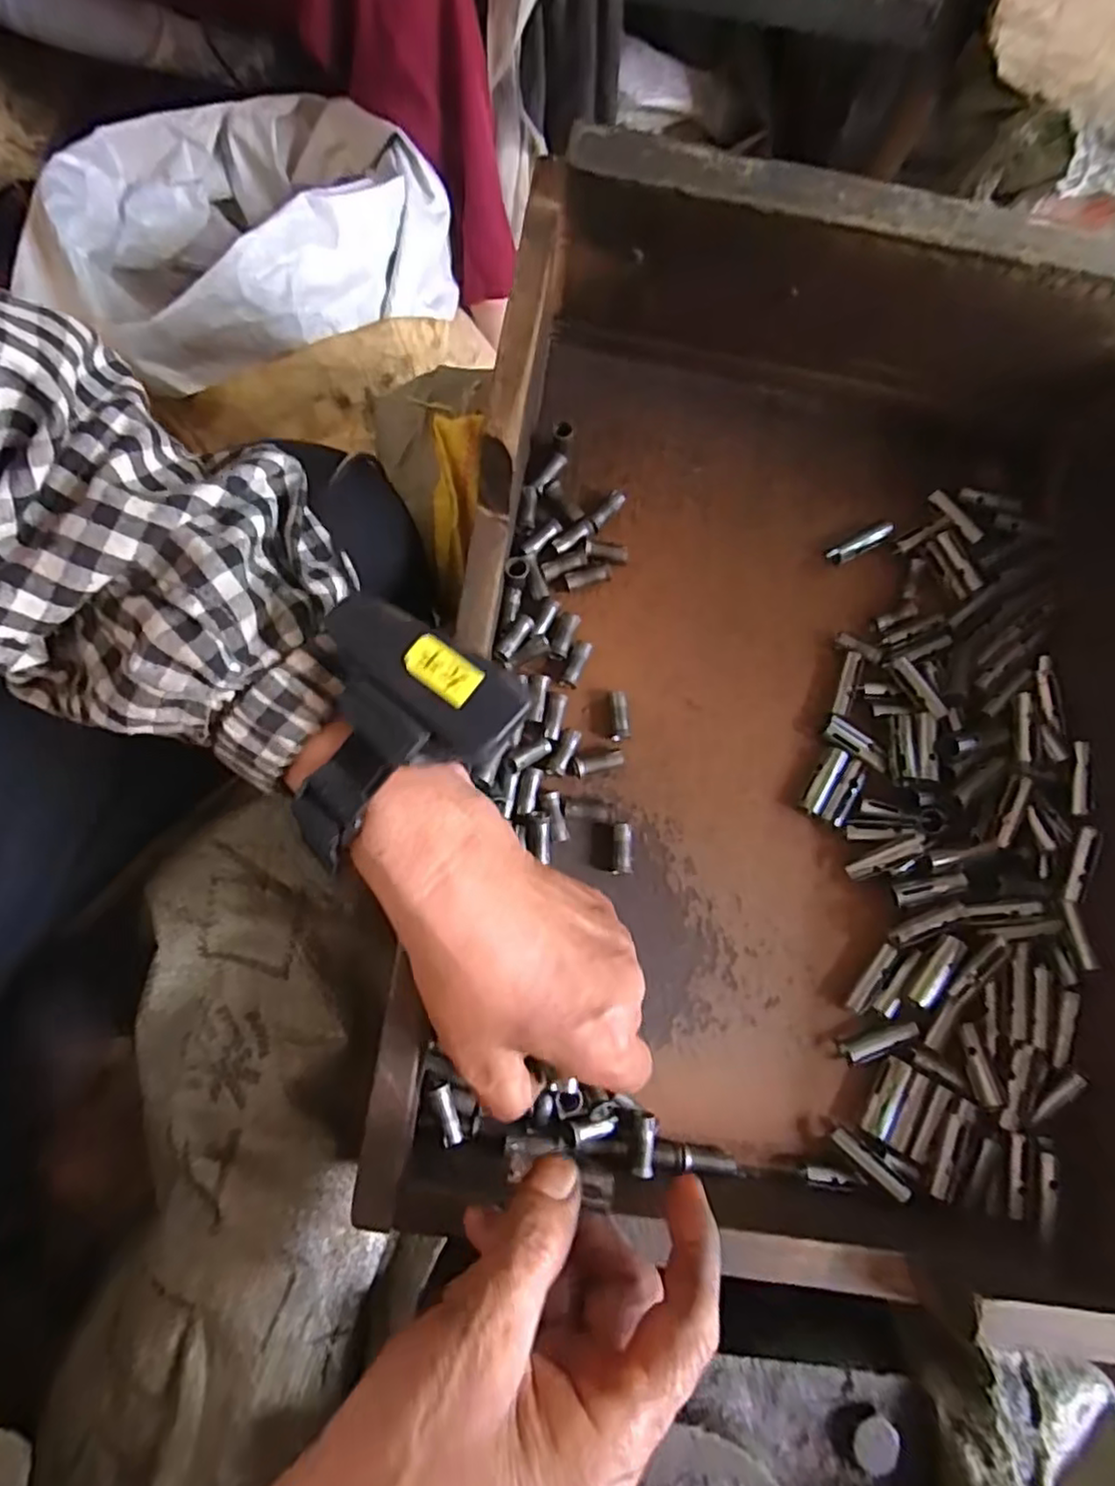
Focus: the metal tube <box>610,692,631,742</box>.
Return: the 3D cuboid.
[{"bbox_3d":[0.032,-0.014,0.358,0.010,0.007,0.026,-3,92,-2],"label":"metal tube"}]

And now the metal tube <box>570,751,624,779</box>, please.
[{"bbox_3d":[0.021,0.011,0.353,0.027,0.009,0.009,-10,79,-4],"label":"metal tube"}]

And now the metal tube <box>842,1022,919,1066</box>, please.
[{"bbox_3d":[0.156,0.144,0.332,0.037,0.006,0.010,-21,80,-5],"label":"metal tube"}]

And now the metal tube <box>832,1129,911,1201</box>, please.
[{"bbox_3d":[0.143,0.192,0.315,0.036,0.005,0.007,37,79,32],"label":"metal tube"}]

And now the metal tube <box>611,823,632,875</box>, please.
[{"bbox_3d":[0.032,0.053,0.343,0.009,0.008,0.024,2,79,-1],"label":"metal tube"}]

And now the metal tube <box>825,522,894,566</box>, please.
[{"bbox_3d":[0.170,-0.112,0.387,0.038,0.012,0.010,-28,81,-7],"label":"metal tube"}]

